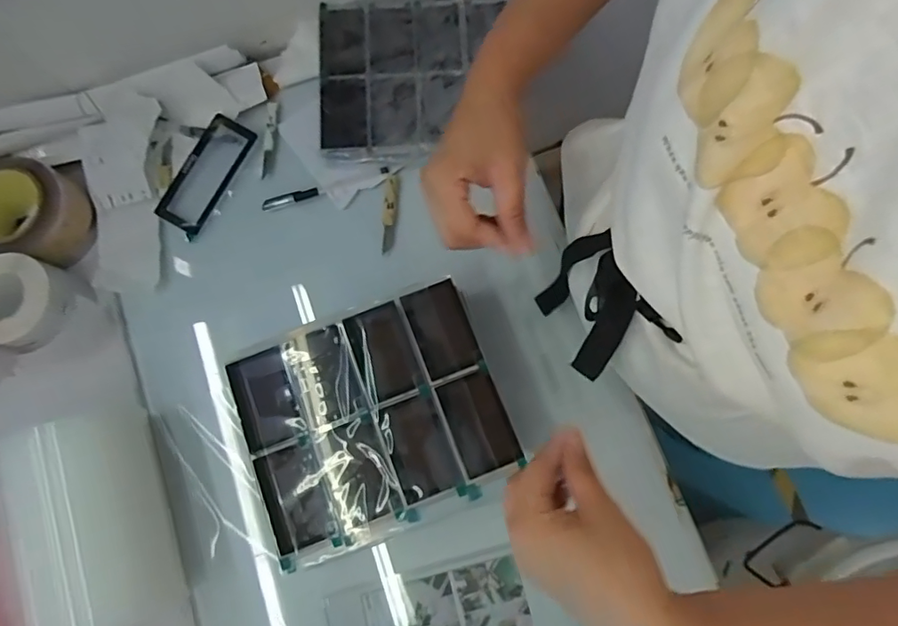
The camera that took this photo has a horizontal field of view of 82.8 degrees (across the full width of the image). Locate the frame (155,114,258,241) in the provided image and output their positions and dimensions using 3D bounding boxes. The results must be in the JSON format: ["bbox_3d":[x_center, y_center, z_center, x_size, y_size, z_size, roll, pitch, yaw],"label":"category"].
[{"bbox_3d":[-0.278,-0.158,0.584,0.062,0.012,0.143,28,80,7],"label":"frame"}]

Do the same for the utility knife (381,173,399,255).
[{"bbox_3d":[-0.067,-0.113,0.575,0.016,0.011,0.091,1,78,2],"label":"utility knife"}]

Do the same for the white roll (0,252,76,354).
[{"bbox_3d":[-0.441,-0.011,0.524,0.087,0.054,0.086,0,78,1],"label":"white roll"}]

